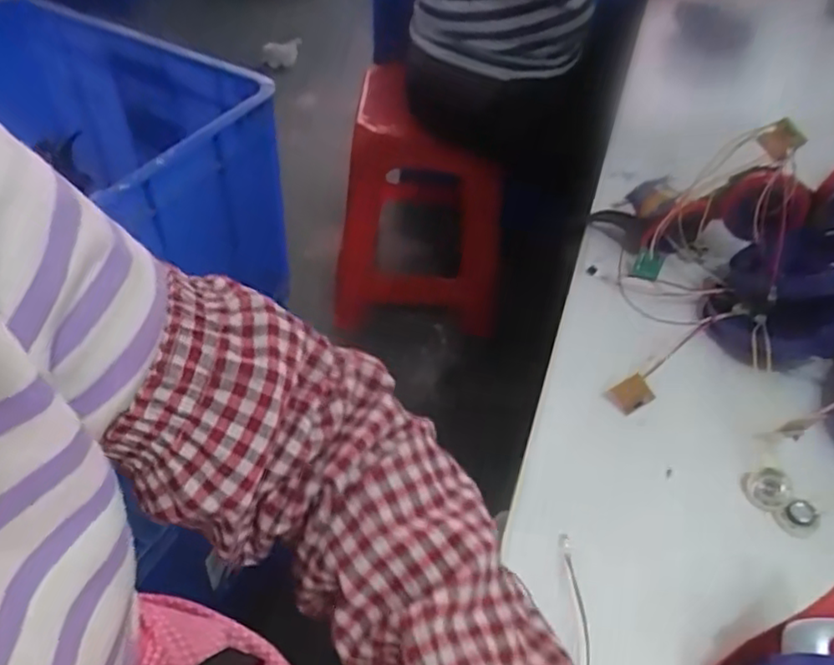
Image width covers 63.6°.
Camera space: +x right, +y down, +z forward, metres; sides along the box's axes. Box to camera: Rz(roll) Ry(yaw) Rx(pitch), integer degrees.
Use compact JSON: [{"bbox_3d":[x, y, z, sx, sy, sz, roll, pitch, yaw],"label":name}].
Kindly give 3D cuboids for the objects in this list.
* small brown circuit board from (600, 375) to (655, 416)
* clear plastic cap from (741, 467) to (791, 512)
[{"bbox_3d":[0.149,0.045,0.472,0.022,0.029,0.004,57,24,16],"label":"small brown circuit board"},{"bbox_3d":[0.224,0.100,0.428,0.028,0.013,0.023,21,49,16],"label":"clear plastic cap"}]

